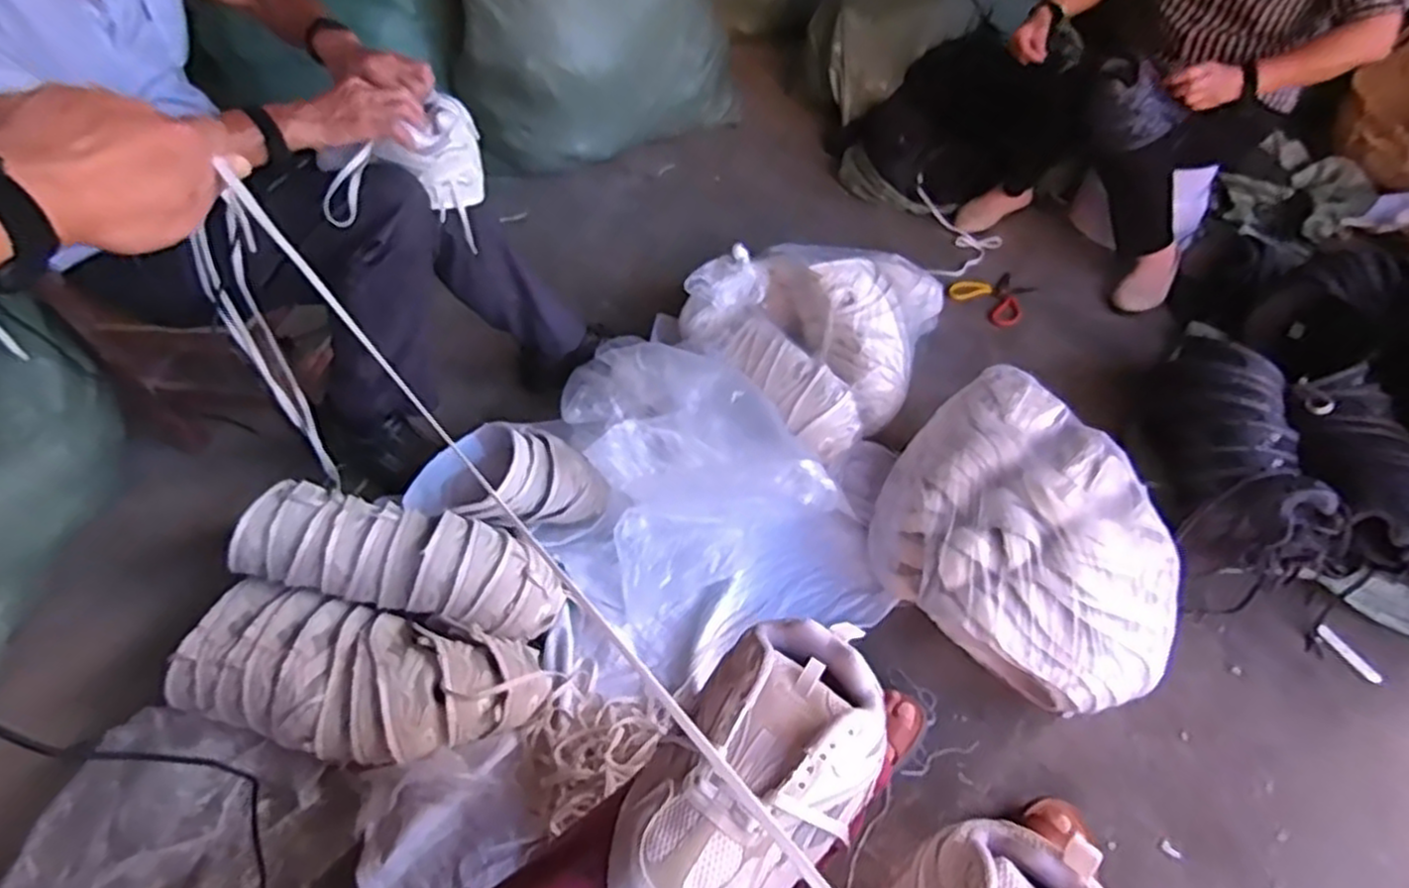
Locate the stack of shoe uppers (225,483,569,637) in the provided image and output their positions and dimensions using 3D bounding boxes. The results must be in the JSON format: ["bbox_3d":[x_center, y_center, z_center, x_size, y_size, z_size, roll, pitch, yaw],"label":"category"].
[{"bbox_3d":[-0.408,0.162,1.004,0.417,0.115,0.122,9,50,6],"label":"stack of shoe uppers"}]

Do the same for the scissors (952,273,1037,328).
[{"bbox_3d":[0.639,-0.325,1.599,0.161,0.019,0.161,1,49,-1],"label":"scissors"}]

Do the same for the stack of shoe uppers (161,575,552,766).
[{"bbox_3d":[-0.433,0.286,0.925,0.441,0.082,0.190,9,50,6],"label":"stack of shoe uppers"}]

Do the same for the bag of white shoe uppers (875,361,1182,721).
[{"bbox_3d":[0.466,0.129,1.075,0.400,0.177,0.432,28,54,20],"label":"bag of white shoe uppers"}]

